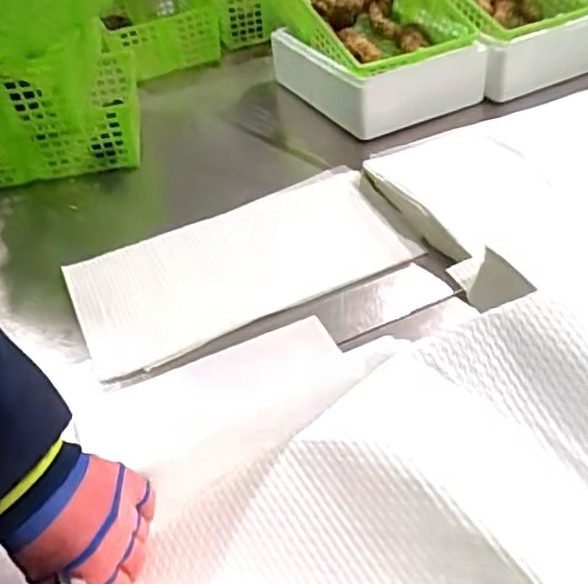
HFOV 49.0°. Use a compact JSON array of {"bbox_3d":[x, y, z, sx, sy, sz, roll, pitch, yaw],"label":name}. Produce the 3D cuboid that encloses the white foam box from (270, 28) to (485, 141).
[{"bbox_3d":[0.121,-0.359,1.037,0.212,0.096,0.297,-23,43,-17],"label":"white foam box"}]

